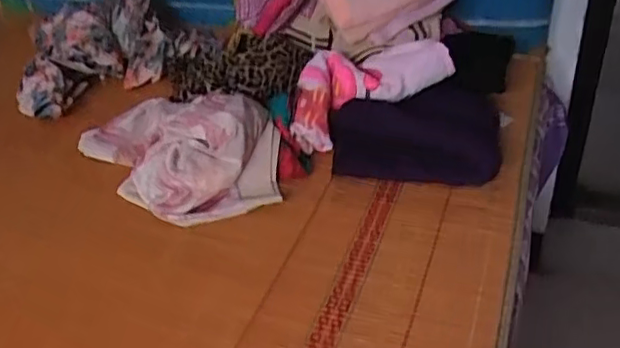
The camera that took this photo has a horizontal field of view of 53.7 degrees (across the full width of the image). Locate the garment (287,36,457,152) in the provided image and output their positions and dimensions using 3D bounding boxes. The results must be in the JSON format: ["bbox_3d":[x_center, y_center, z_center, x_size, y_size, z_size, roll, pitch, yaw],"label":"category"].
[{"bbox_3d":[0.080,-0.129,0.873,0.238,0.087,0.109,-22,37,4],"label":"garment"}]

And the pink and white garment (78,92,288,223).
[{"bbox_3d":[-0.183,-0.047,0.844,0.322,0.090,0.184,23,46,34],"label":"pink and white garment"}]

